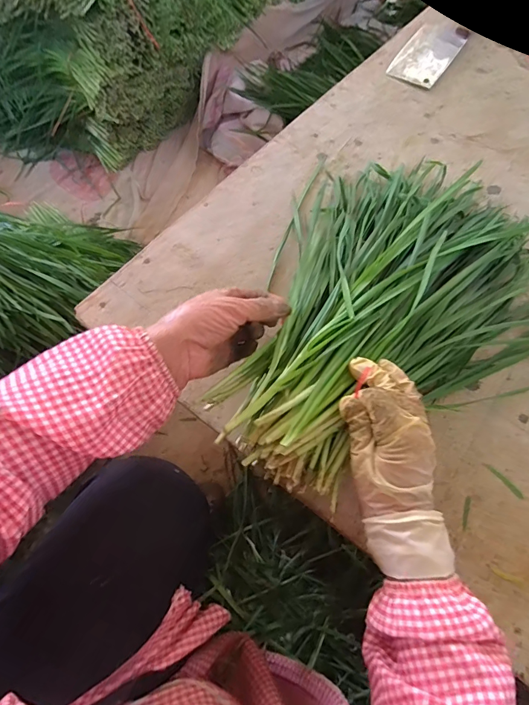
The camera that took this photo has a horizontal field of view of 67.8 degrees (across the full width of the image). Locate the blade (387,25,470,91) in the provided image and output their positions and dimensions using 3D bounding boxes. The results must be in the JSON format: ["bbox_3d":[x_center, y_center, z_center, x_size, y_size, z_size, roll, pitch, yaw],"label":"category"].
[{"bbox_3d":[0.290,-0.532,0.702,0.087,0.004,0.177,32,69,12],"label":"blade"}]

